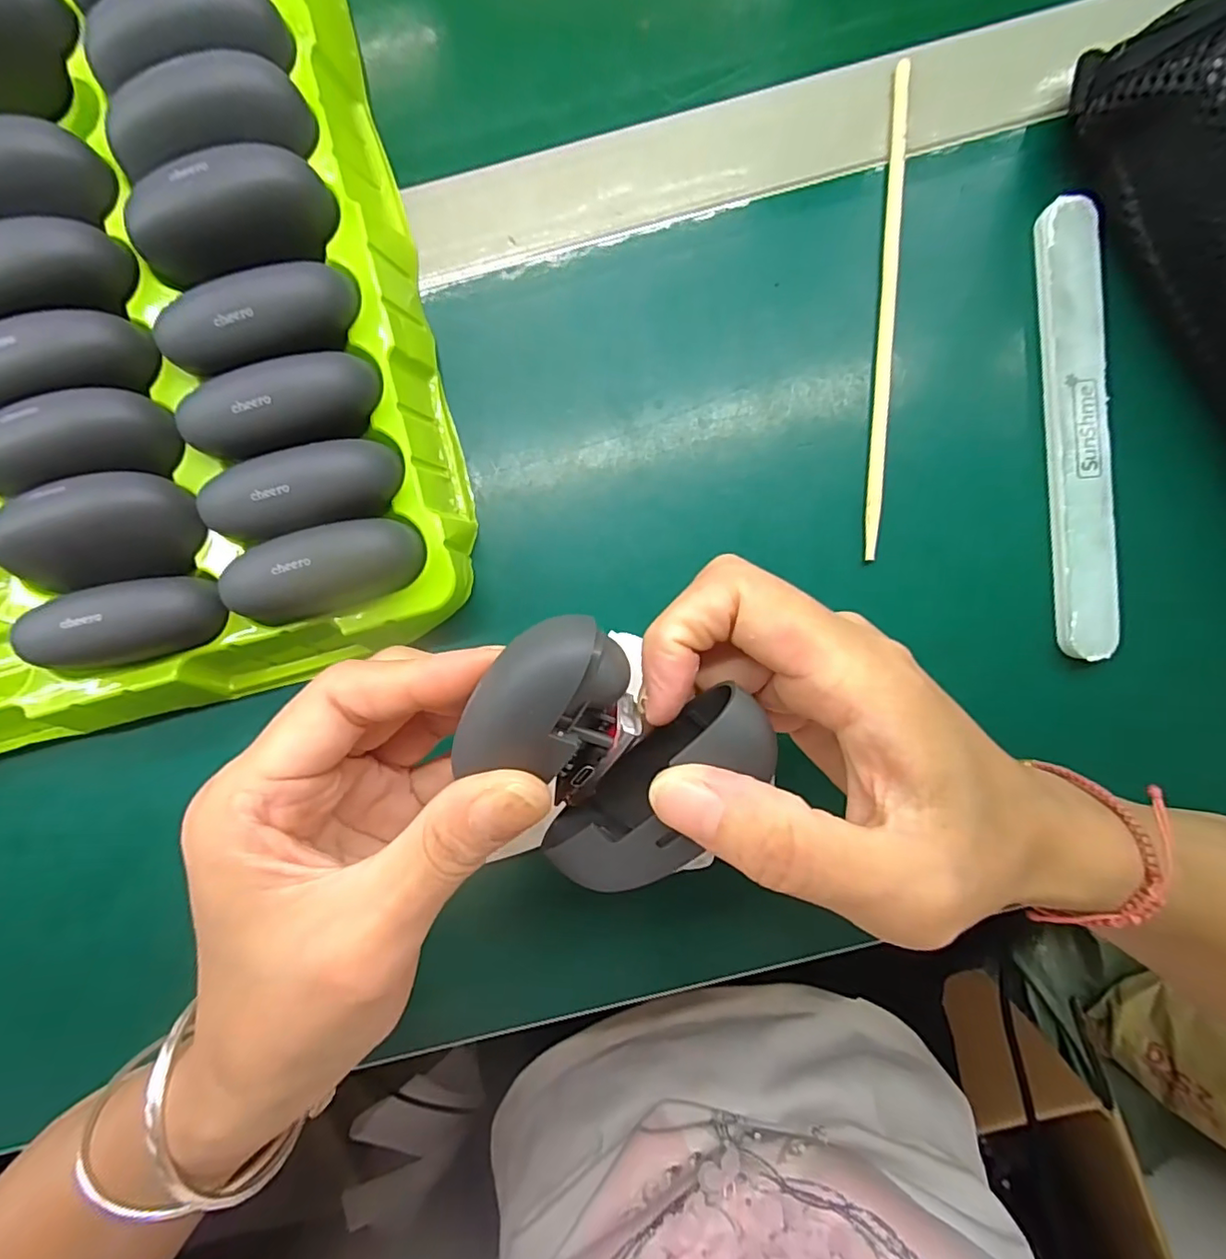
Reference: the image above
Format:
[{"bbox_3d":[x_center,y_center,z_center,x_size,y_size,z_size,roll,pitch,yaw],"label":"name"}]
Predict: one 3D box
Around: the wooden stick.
[{"bbox_3d":[0.108,-0.123,0.222,0.006,0.004,0.187,3,91,1],"label":"wooden stick"}]

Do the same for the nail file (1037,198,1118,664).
[{"bbox_3d":[0.180,-0.076,0.219,0.021,0.006,0.172,-4,91,11],"label":"nail file"}]

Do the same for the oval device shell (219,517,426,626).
[{"bbox_3d":[-0.099,-0.019,0.189,0.064,0.019,0.026,-16,91,2],"label":"oval device shell"}]

